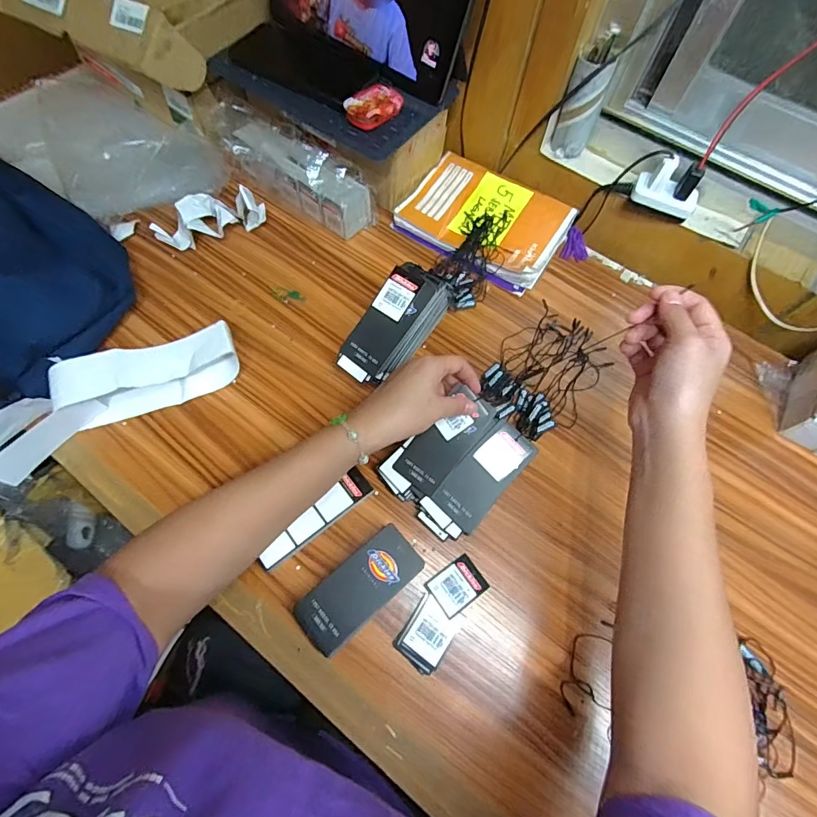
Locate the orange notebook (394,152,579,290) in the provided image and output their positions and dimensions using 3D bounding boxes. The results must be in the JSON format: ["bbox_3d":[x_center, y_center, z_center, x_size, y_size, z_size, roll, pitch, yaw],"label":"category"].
[{"bbox_3d":[0.103,-0.254,0.580,0.203,0.029,0.139,32,69,11],"label":"orange notebook"}]

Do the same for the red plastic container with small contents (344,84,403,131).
[{"bbox_3d":[-0.039,-0.345,0.498,0.040,0.023,0.069,41,69,13],"label":"red plastic container with small contents"}]

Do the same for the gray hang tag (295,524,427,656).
[{"bbox_3d":[-0.043,0.160,0.389,0.113,0.022,0.051,-39,73,-17],"label":"gray hang tag"}]

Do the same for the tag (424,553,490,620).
[{"bbox_3d":[0.046,0.165,0.402,0.049,0.006,0.037,-32,71,-15],"label":"tag"}]

